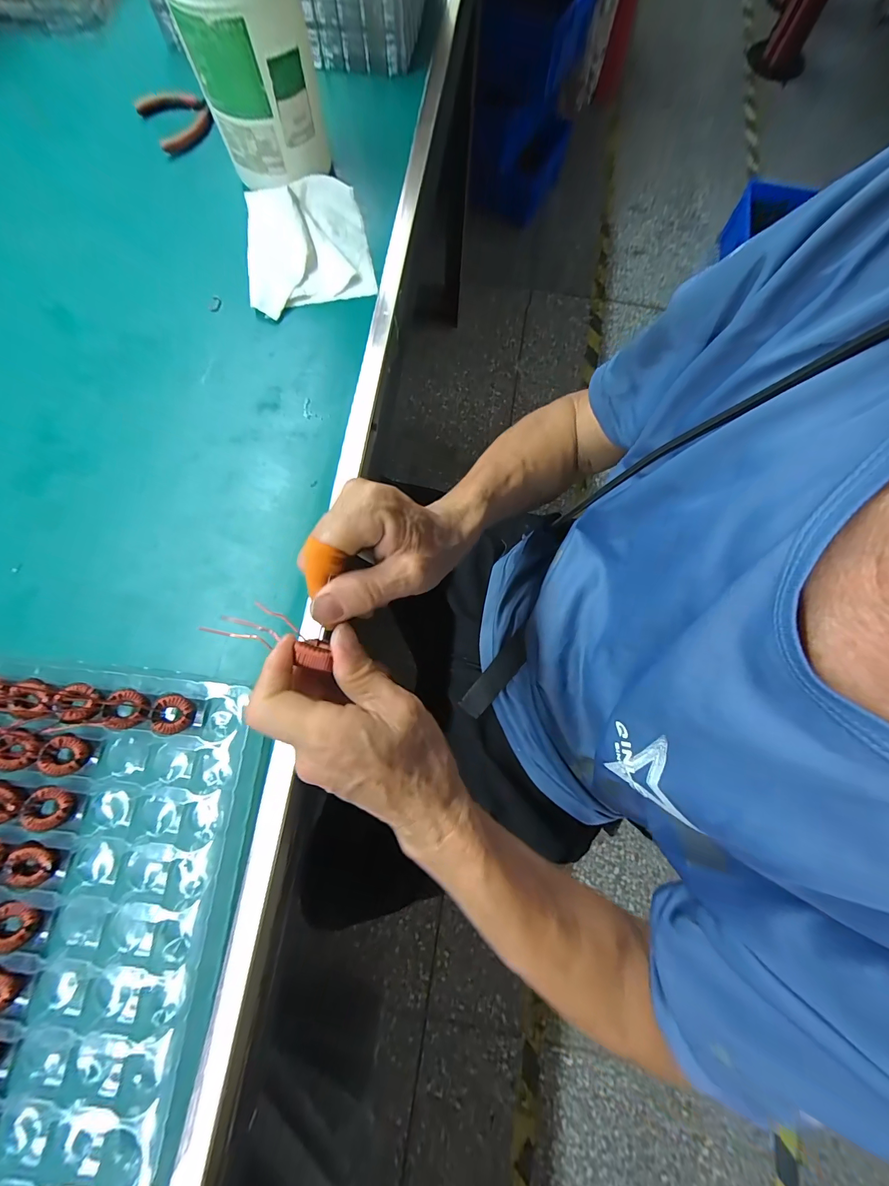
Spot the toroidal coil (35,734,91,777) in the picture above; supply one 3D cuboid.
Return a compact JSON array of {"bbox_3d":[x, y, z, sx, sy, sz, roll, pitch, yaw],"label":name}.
[{"bbox_3d":[-0.265,0.113,0.272,0.029,0.005,0.026,-44,102,-11],"label":"toroidal coil"}]

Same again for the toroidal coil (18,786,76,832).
[{"bbox_3d":[-0.270,0.146,0.265,0.027,0.006,0.026,-29,79,-8],"label":"toroidal coil"}]

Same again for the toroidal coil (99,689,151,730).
[{"bbox_3d":[-0.225,0.083,0.276,0.027,0.008,0.028,1,86,-16],"label":"toroidal coil"}]

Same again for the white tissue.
[{"bbox_3d":[-0.137,-0.345,0.385,0.118,0.027,0.128,-13,77,-5],"label":"white tissue"}]

